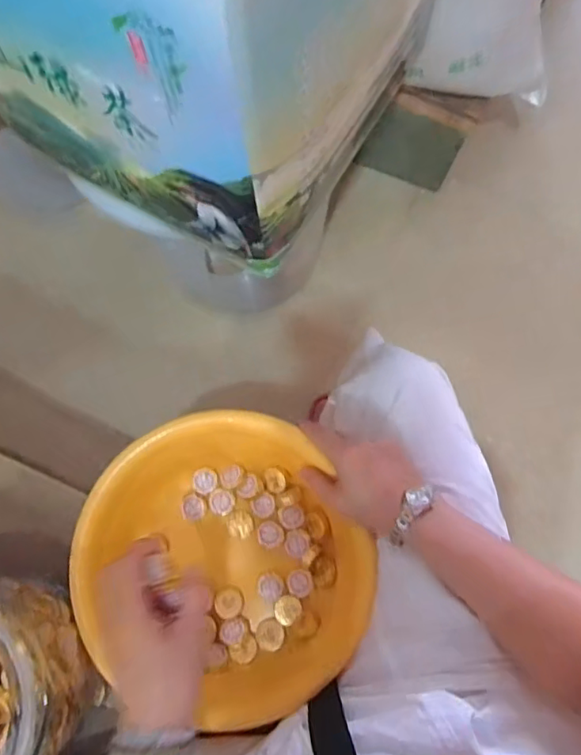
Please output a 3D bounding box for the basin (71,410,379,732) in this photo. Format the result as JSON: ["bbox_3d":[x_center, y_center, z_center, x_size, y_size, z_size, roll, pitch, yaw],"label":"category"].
[{"bbox_3d":[-0.059,0.184,0.591,0.283,0.096,0.267,0,77,1],"label":"basin"}]

